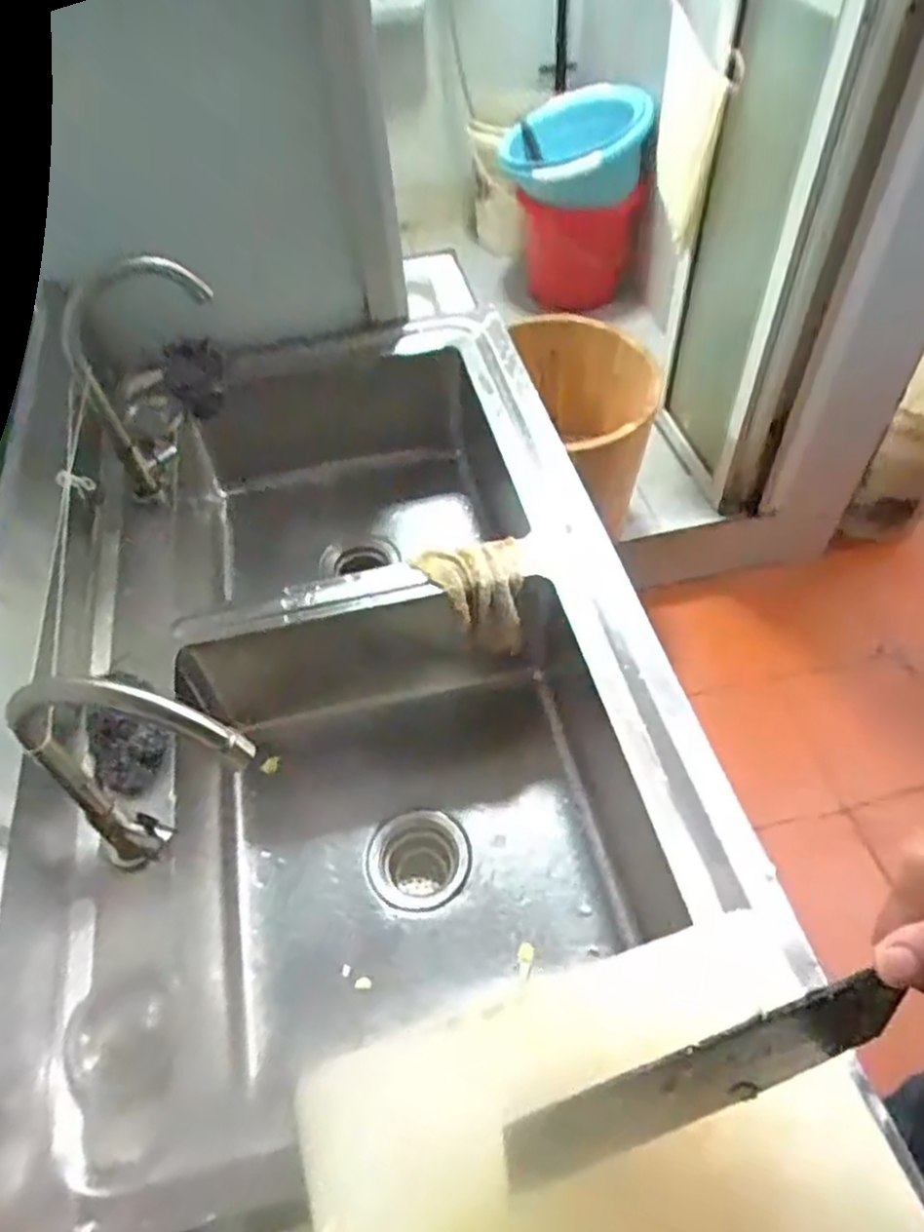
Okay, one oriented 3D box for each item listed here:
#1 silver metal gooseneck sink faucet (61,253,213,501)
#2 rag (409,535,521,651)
[{"bbox_3d":[-0.323,-0.258,0.813,0.160,0.225,0.044,-33,58,-20],"label":"silver metal gooseneck sink faucet"},{"bbox_3d":[0.017,-0.019,0.788,0.101,0.063,0.098,-14,53,-7],"label":"rag"}]

